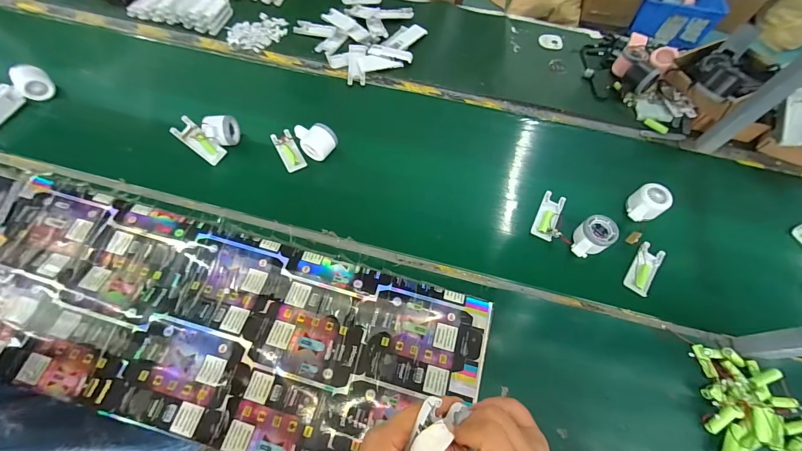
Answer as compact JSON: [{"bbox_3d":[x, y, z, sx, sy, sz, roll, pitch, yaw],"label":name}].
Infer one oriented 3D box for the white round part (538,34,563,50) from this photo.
[{"bbox_3d":[0.391,-0.481,0.908,0.061,0.008,0.058,1,62,-1],"label":"white round part"}]

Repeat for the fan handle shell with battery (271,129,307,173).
[{"bbox_3d":[-0.235,-0.155,0.731,0.043,0.018,0.102,-26,66,-14],"label":"fan handle shell with battery"}]

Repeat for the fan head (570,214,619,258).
[{"bbox_3d":[0.348,0.021,0.636,0.084,0.045,0.056,-32,68,-16],"label":"fan head"}]

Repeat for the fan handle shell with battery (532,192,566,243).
[{"bbox_3d":[0.290,-0.020,0.678,0.044,0.025,0.103,22,64,10],"label":"fan handle shell with battery"}]

